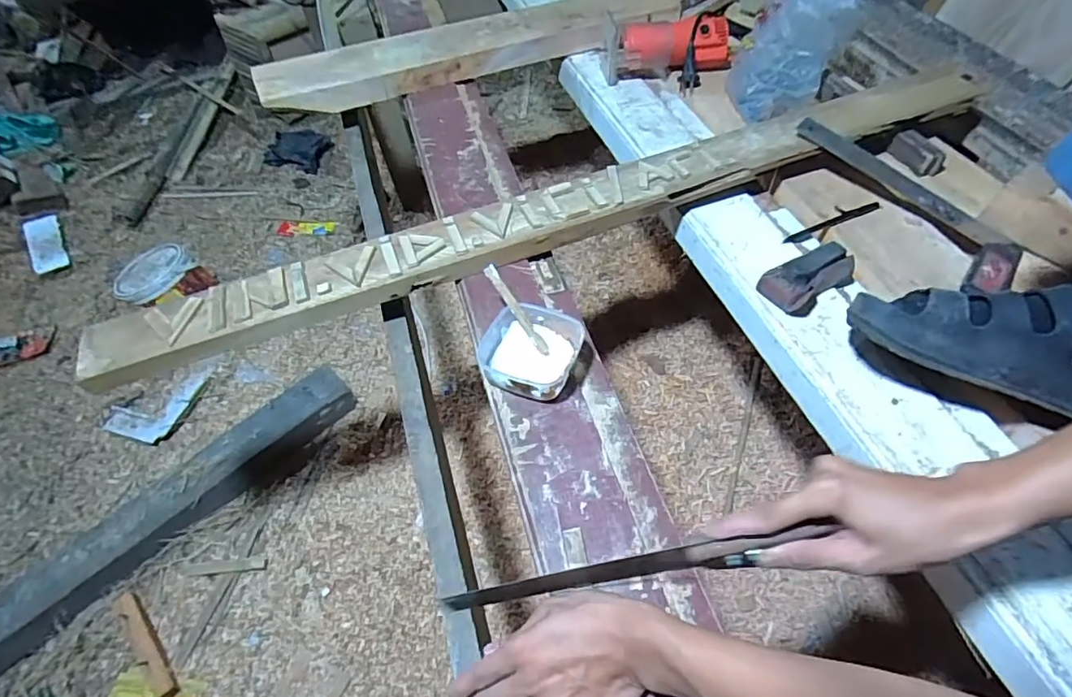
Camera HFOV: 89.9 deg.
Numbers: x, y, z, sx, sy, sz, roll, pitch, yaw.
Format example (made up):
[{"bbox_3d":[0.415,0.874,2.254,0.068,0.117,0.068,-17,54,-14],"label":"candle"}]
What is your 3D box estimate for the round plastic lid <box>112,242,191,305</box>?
[{"bbox_3d":[-0.925,-0.183,1.288,0.168,0.026,0.189,-37,60,-20],"label":"round plastic lid"}]

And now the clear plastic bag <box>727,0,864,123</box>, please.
[{"bbox_3d":[0.370,-0.443,0.806,0.169,0.150,0.121,-28,58,-15],"label":"clear plastic bag"}]

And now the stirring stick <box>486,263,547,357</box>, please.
[{"bbox_3d":[-0.020,-0.040,0.567,0.011,0.012,0.109,-33,85,-17],"label":"stirring stick"}]

